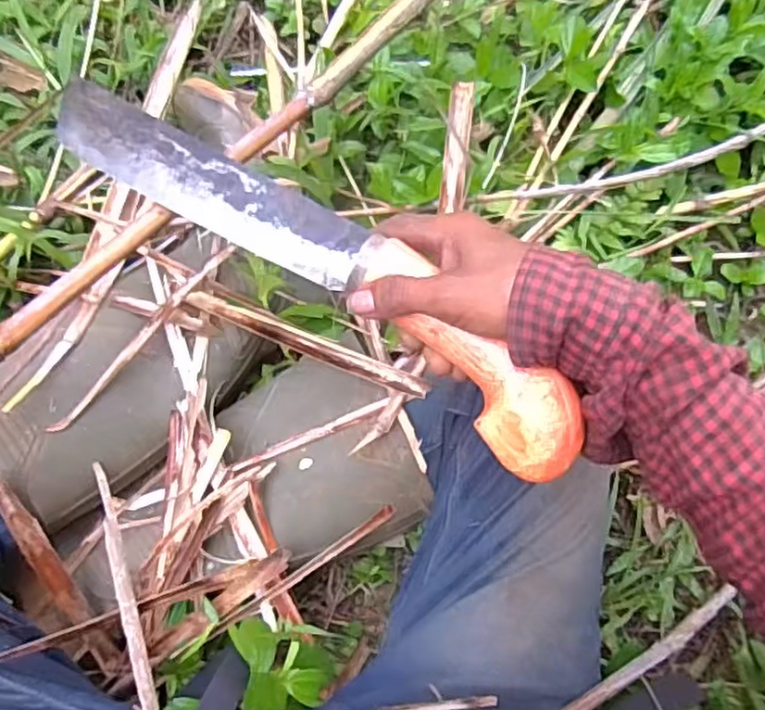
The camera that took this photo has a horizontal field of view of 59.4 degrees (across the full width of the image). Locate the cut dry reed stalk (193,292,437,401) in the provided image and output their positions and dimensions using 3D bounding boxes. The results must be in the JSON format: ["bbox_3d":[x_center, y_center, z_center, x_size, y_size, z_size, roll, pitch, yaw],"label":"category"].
[{"bbox_3d":[-0.059,-0.009,0.512,0.203,0.019,0.015,22,76,17],"label":"cut dry reed stalk"}]

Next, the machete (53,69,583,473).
[{"bbox_3d":[-0.053,-0.064,0.394,0.386,0.029,0.057,36,78,18],"label":"machete"}]

